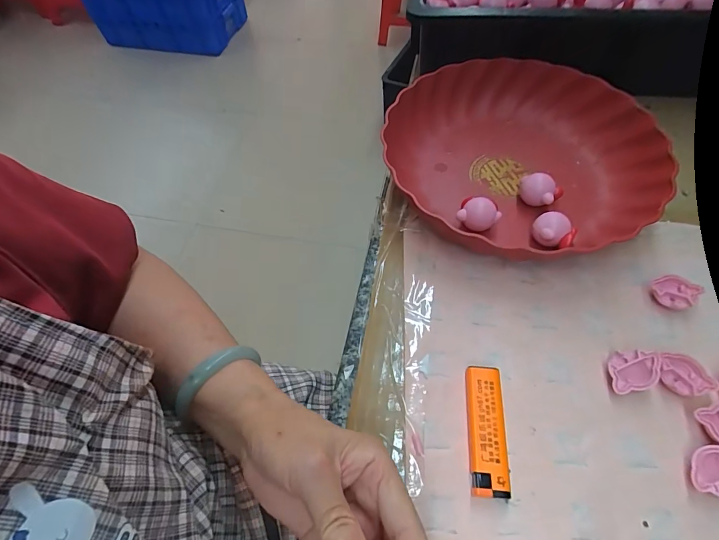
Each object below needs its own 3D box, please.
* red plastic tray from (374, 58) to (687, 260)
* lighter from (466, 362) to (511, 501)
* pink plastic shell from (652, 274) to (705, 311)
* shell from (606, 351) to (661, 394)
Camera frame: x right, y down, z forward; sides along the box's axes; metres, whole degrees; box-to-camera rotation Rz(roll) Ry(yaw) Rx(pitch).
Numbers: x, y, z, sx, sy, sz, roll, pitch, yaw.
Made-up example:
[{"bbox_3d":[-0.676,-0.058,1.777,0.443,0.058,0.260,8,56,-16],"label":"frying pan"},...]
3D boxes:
[{"bbox_3d":[0.149,-0.111,0.362,0.241,0.049,0.241,-7,59,-1],"label":"red plastic tray"},{"bbox_3d":[0.084,0.106,0.253,0.023,0.012,0.079,3,59,5],"label":"lighter"},{"bbox_3d":[0.250,0.019,0.301,0.028,0.017,0.029,-1,59,2],"label":"pink plastic shell"},{"bbox_3d":[0.194,0.073,0.268,0.032,0.012,0.029,-7,64,17],"label":"shell"}]

